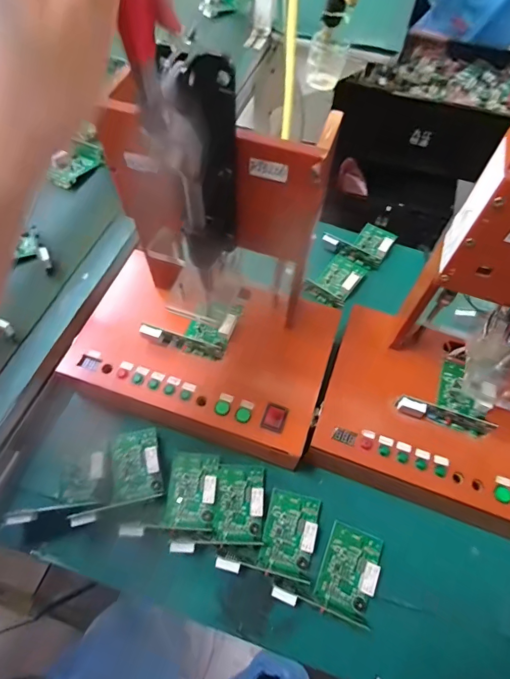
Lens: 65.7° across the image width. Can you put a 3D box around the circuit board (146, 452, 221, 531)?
[{"bbox_3d":[-0.075,0.178,0.465,0.058,0.019,0.085,6,62,2],"label":"circuit board"}]

